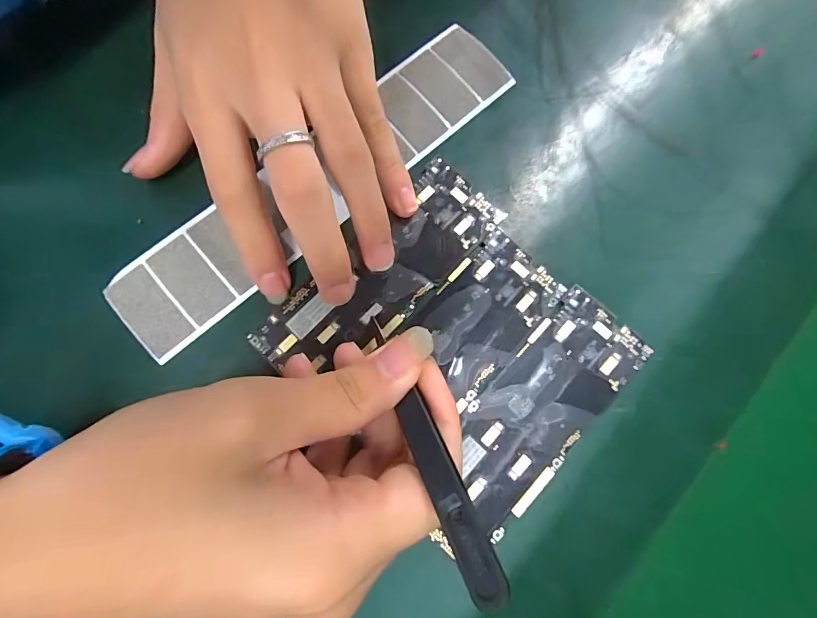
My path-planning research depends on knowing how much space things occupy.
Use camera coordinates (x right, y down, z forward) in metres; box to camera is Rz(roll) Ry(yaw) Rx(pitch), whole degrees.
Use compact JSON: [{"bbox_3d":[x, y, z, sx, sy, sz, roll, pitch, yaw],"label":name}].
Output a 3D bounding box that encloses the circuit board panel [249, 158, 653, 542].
[{"bbox_3d":[0.020,0.013,0.184,0.133,0.006,0.116,42,81,7],"label":"circuit board panel"}]

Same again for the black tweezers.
[{"bbox_3d":[0.003,0.038,0.141,0.009,0.006,0.114,-23,39,-6],"label":"black tweezers"}]

